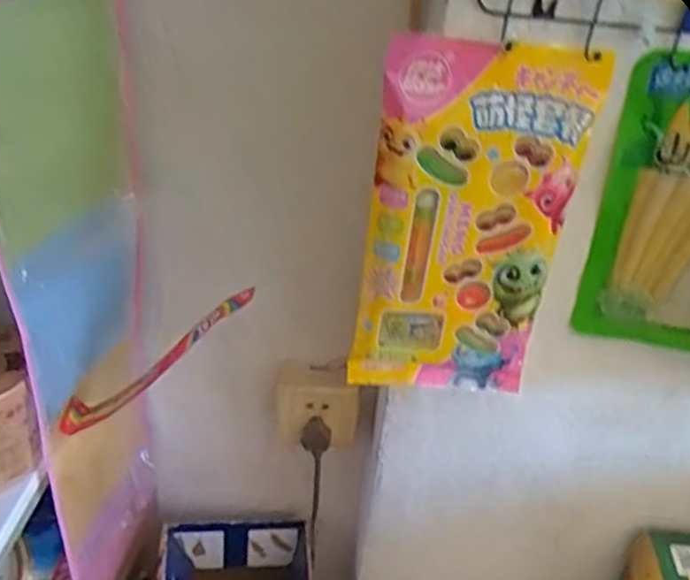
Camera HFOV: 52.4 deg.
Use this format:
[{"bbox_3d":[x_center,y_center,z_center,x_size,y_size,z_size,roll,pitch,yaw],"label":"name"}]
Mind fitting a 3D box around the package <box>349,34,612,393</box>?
[{"bbox_3d":[0.089,-0.040,0.532,0.147,0.275,0.035,3,35,-4],"label":"package"}]

